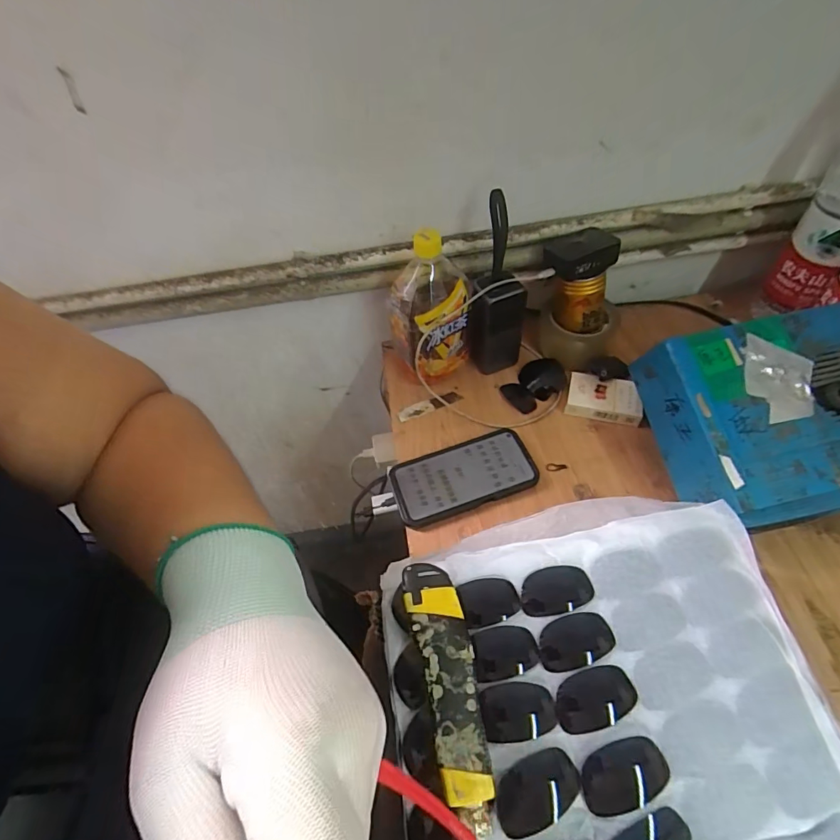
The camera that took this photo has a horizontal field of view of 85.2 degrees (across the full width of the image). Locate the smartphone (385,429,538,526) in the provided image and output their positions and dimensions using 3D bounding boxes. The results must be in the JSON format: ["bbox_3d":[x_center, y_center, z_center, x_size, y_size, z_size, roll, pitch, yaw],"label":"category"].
[{"bbox_3d":[0.051,0.066,0.535,0.164,0.017,0.082,-18,53,-8],"label":"smartphone"}]

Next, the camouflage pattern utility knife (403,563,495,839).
[{"bbox_3d":[0.021,0.176,0.308,0.037,0.026,0.152,-14,54,-5],"label":"camouflage pattern utility knife"}]

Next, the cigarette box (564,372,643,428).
[{"bbox_3d":[0.233,-0.025,0.581,0.089,0.026,0.055,8,54,11],"label":"cigarette box"}]

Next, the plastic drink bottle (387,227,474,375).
[{"bbox_3d":[0.013,-0.136,0.571,0.093,0.207,0.102,-6,53,2],"label":"plastic drink bottle"}]

